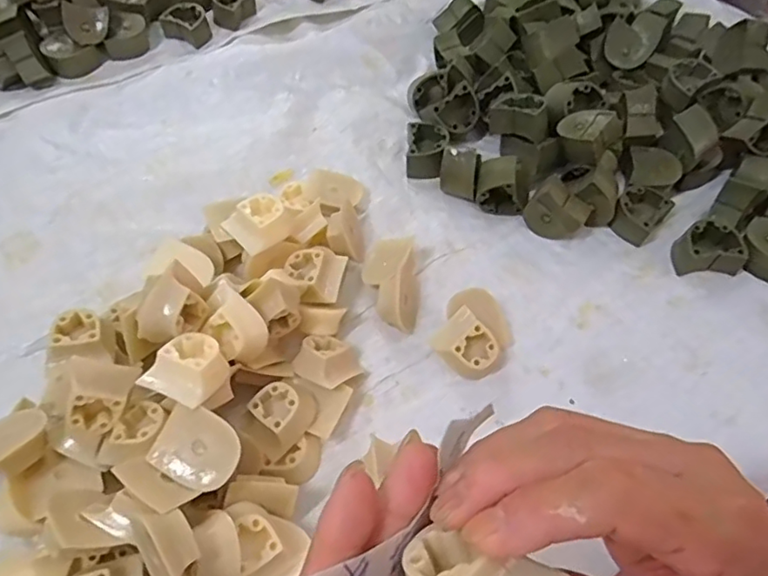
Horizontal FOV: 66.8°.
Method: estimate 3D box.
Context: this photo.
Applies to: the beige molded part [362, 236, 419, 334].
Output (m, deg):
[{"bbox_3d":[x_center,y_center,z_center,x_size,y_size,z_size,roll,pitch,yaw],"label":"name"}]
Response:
[{"bbox_3d":[0.007,-0.005,0.466,0.044,0.035,0.082,-5,57,-4],"label":"beige molded part"}]

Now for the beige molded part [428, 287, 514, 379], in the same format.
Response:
[{"bbox_3d":[0.068,0.036,0.444,0.052,0.032,0.062,27,60,16],"label":"beige molded part"}]

